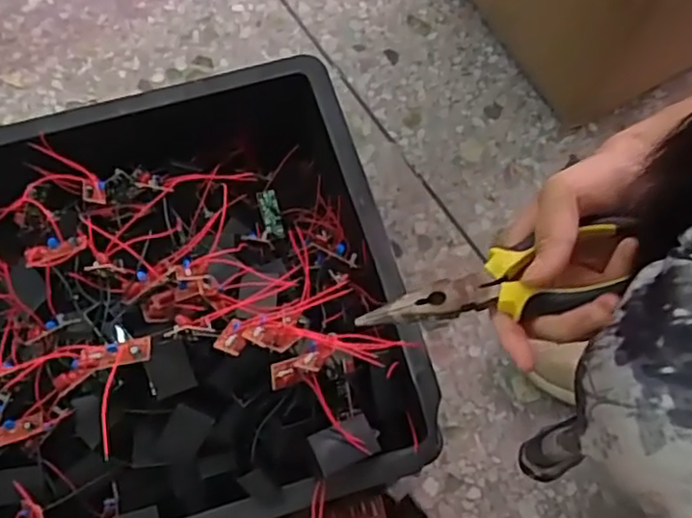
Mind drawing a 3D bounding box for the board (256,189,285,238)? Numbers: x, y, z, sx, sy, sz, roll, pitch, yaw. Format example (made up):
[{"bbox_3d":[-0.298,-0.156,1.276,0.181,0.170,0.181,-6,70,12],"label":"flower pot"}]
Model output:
[{"bbox_3d":[-0.068,-0.040,0.609,0.017,0.011,0.045,-17,84,-7],"label":"board"}]

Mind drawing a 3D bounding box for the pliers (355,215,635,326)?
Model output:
[{"bbox_3d":[0.088,0.013,0.368,0.159,0.015,0.042,-15,70,0],"label":"pliers"}]

